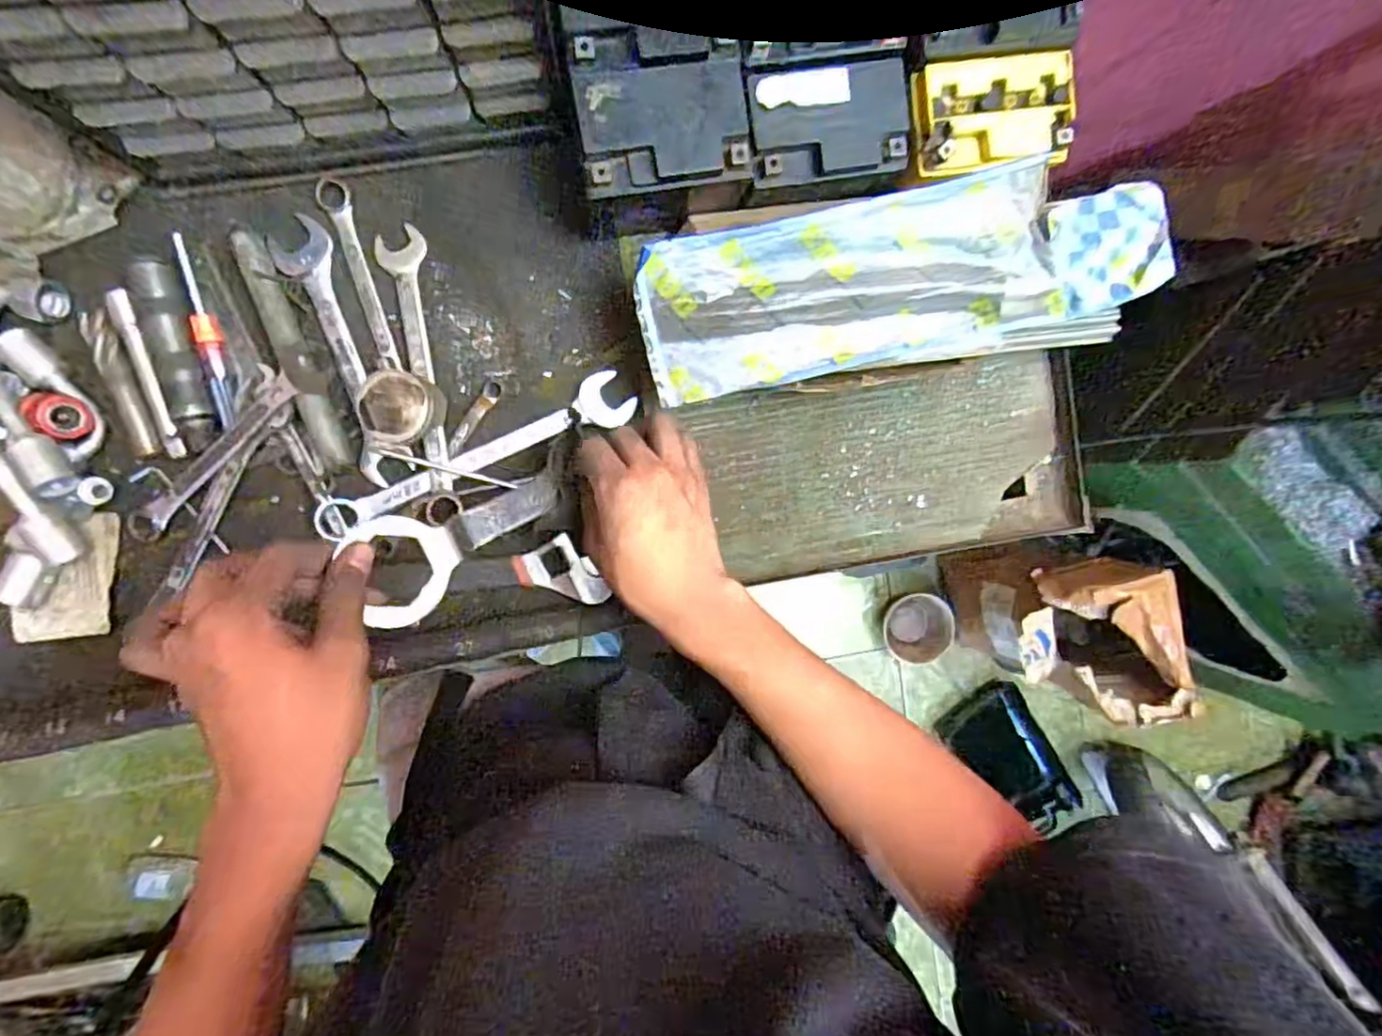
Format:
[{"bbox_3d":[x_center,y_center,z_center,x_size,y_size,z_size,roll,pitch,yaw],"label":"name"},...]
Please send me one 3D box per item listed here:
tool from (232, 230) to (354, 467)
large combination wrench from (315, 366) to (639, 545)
[{"bbox_3d":[-0.288,-0.122,0.473,0.022,0.027,0.175,-20,97,-5],"label":"tool"},{"bbox_3d":[-0.162,-0.047,0.498,0.247,0.013,0.039,-25,97,-6],"label":"large combination wrench"}]

